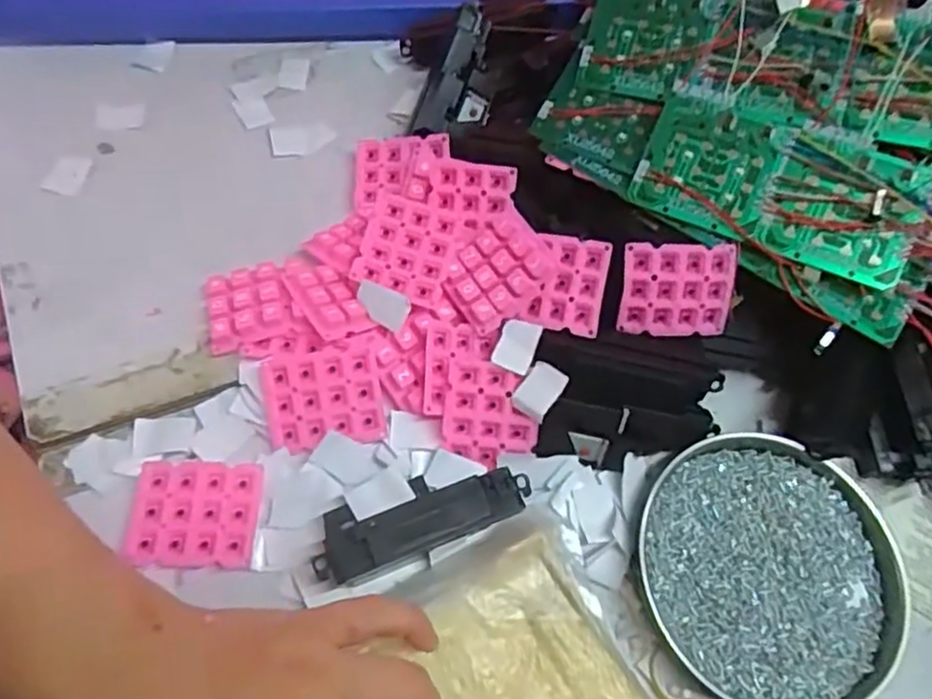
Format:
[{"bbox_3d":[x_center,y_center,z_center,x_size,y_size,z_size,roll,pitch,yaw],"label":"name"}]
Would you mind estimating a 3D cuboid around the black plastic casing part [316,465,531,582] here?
[{"bbox_3d":[-0.021,0.082,0.337,0.108,0.028,0.033,-15,67,-14],"label":"black plastic casing part"}]

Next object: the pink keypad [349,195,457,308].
[{"bbox_3d":[-0.034,-0.056,0.386,0.048,0.006,0.058,15,71,-4],"label":"pink keypad"}]

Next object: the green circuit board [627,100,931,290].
[{"bbox_3d":[0.166,-0.088,0.373,0.140,0.006,0.069,22,91,16],"label":"green circuit board"}]

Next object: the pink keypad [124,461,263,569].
[{"bbox_3d":[-0.133,0.082,0.342,0.059,0.006,0.050,3,64,-5],"label":"pink keypad"}]

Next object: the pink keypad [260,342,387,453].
[{"bbox_3d":[-0.076,0.027,0.367,0.060,0.006,0.050,-10,90,-6],"label":"pink keypad"}]

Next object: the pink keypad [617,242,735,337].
[{"bbox_3d":[0.114,-0.032,0.373,0.059,0.004,0.049,1,110,-1],"label":"pink keypad"}]

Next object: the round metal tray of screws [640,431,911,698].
[{"bbox_3d":[0.158,0.111,0.355,0.132,0.016,0.134,-17,67,-14],"label":"round metal tray of screws"}]

